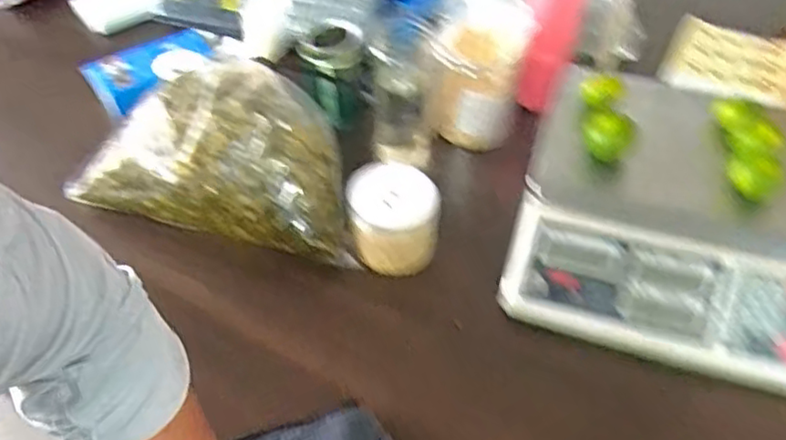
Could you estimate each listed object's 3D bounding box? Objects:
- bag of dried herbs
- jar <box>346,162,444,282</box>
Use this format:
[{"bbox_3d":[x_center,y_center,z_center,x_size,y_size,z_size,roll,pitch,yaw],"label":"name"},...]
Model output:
[{"bbox_3d":[-0.185,-0.084,0.679,0.325,0.129,0.160,14,51,12],"label":"bag of dried herbs"},{"bbox_3d":[0.001,0.001,0.655,0.087,0.088,0.076,-2,50,-1],"label":"jar"}]

